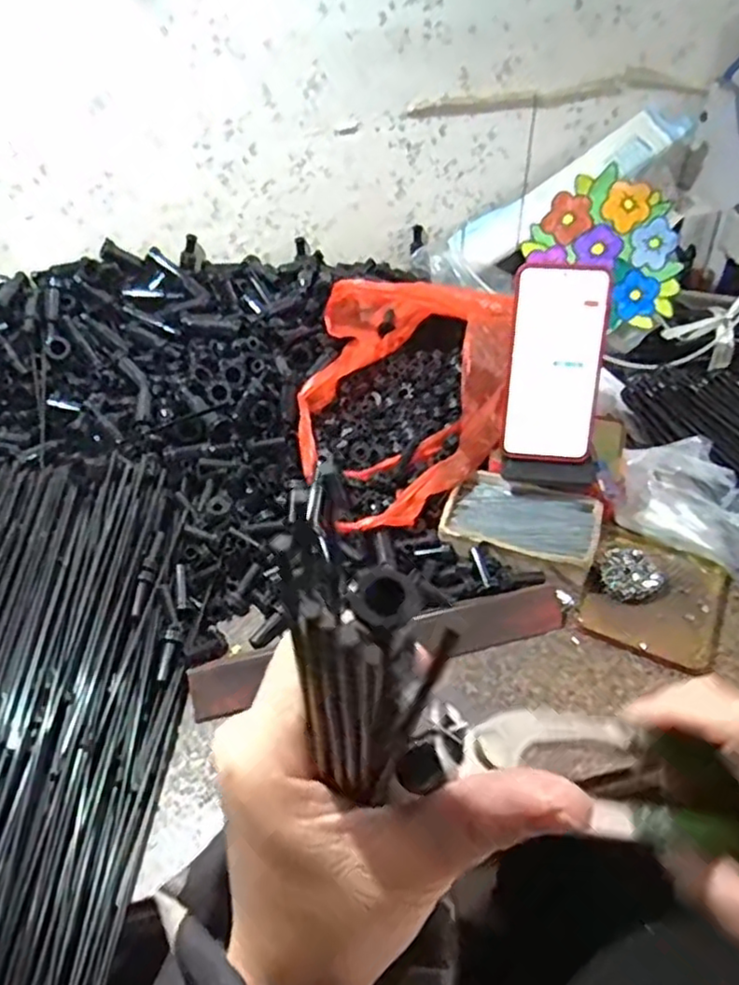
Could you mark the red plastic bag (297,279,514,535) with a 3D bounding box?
[{"bbox_3d":[0.034,-0.101,0.652,0.183,0.109,0.301,5,44,6],"label":"red plastic bag"}]

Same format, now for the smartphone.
[{"bbox_3d":[0.160,-0.108,0.581,0.081,0.162,0.015,2,15,3],"label":"smartphone"}]

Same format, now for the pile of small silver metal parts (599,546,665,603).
[{"bbox_3d":[0.217,0.067,0.564,0.050,0.016,0.050,8,44,8],"label":"pile of small silver metal parts"}]

